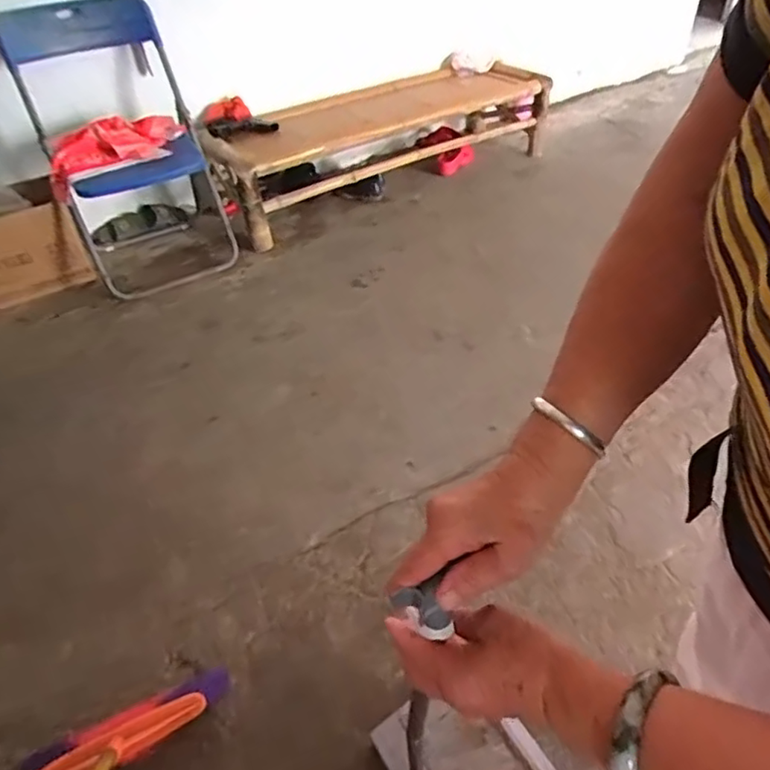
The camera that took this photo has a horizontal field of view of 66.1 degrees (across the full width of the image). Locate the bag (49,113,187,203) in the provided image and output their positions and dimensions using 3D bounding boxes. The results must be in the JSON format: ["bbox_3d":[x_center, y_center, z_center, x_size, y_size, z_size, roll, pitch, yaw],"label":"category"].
[{"bbox_3d":[-0.682,-0.631,1.535,0.102,0.126,0.394,25,51,25],"label":"bag"}]

